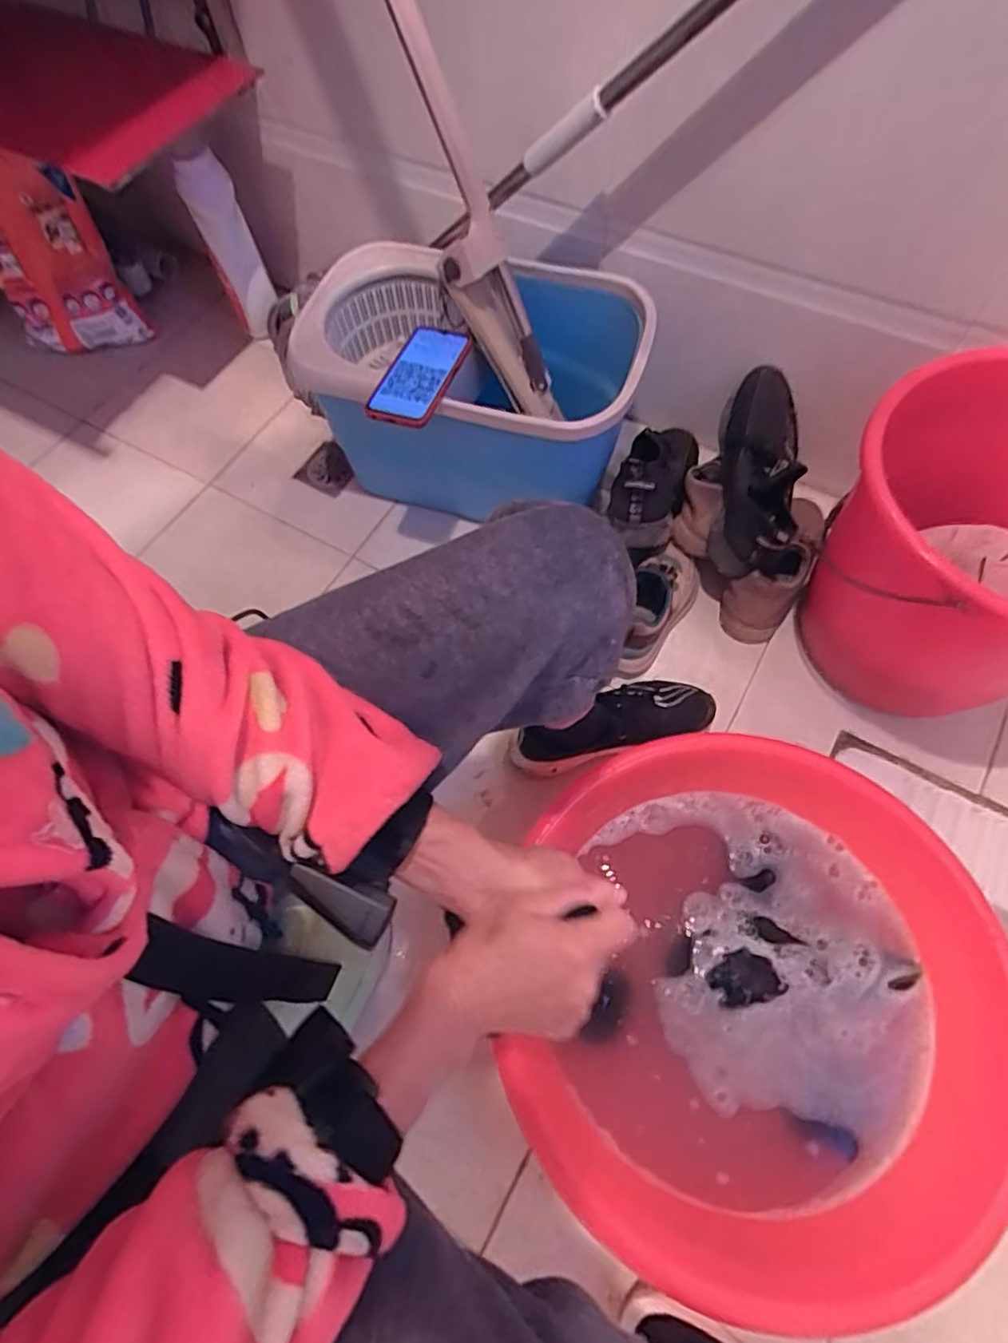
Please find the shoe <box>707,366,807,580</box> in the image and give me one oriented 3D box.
[{"bbox_3d":[0.333,-0.263,0.844,0.101,0.129,0.268,14,65,10],"label":"shoe"}]

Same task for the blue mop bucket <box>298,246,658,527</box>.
[{"bbox_3d":[-0.048,-0.366,0.870,0.446,0.245,0.313,14,65,10],"label":"blue mop bucket"}]

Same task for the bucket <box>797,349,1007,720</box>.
[{"bbox_3d":[0.539,-0.121,0.699,0.339,0.312,0.322,-1,64,3],"label":"bucket"}]

